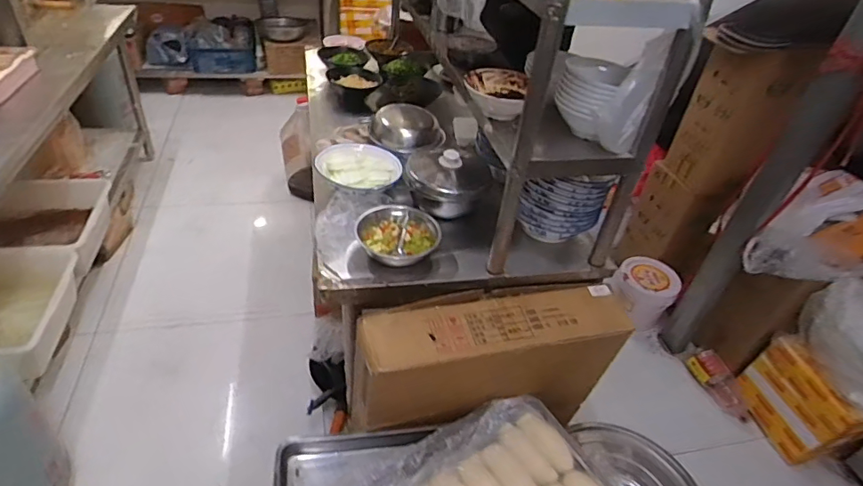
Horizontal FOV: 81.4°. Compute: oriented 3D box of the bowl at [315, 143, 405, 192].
[{"bbox_3d":[-0.192,-0.192,1.328,0.222,0.063,0.174,2,39,-7],"label":"bowl"}]

